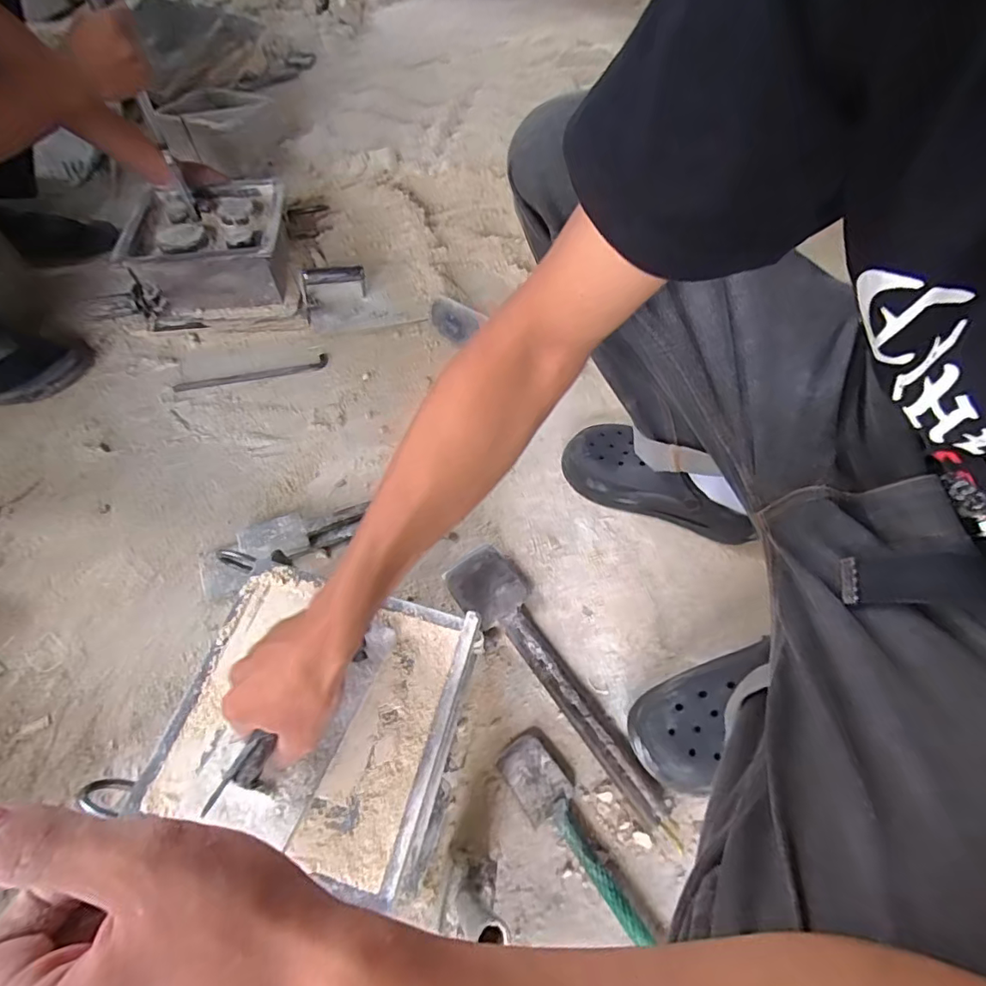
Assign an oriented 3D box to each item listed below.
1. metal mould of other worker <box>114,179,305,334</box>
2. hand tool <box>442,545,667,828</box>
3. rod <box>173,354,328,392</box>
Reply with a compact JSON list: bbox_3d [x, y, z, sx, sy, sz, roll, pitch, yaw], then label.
[{"bbox_3d":[-0.456,-0.401,0.870,0.232,0.131,0.227,-9,61,-7],"label":"metal mould of other worker"},{"bbox_3d":[0.071,0.197,0.584,0.074,0.024,0.330,-34,66,-19],"label":"hand tool"},{"bbox_3d":[-0.380,-0.187,0.819,0.229,0.006,0.028,-16,62,-10],"label":"rod"}]

